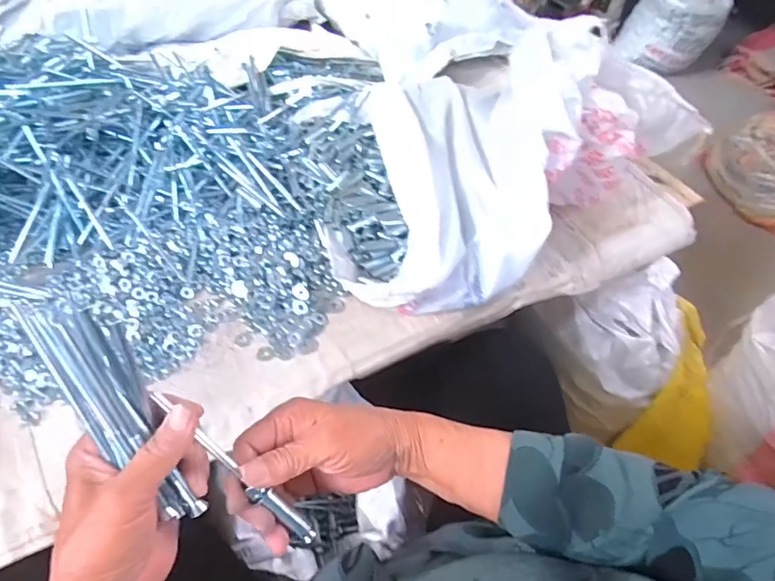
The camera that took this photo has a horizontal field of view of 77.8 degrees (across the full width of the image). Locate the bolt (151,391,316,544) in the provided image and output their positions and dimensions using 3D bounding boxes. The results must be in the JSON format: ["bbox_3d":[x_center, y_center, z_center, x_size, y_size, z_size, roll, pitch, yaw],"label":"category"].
[{"bbox_3d":[-0.096,0.117,0.310,0.144,0.007,0.010,50,54,-14],"label":"bolt"}]

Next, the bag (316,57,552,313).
[{"bbox_3d":[0.067,-0.150,0.646,0.254,0.124,0.392,8,51,1],"label":"bag"}]

